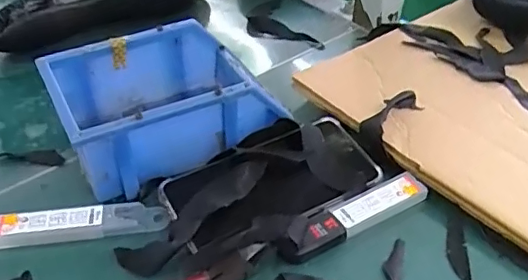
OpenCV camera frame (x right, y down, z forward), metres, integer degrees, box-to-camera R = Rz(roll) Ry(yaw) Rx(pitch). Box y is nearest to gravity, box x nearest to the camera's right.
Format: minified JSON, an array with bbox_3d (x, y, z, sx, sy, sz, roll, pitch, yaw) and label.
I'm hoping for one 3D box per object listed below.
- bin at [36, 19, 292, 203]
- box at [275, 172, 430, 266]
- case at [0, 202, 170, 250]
[{"bbox_3d":[-0.082,-0.031,0.473,0.170,0.075,0.117,-17,44,-19],"label":"bin"},{"bbox_3d":[0.068,0.056,0.423,0.129,0.015,0.026,-22,45,-23],"label":"box"},{"bbox_3d":[-0.137,0.061,0.416,0.126,0.011,0.026,-7,41,-7],"label":"case"}]

